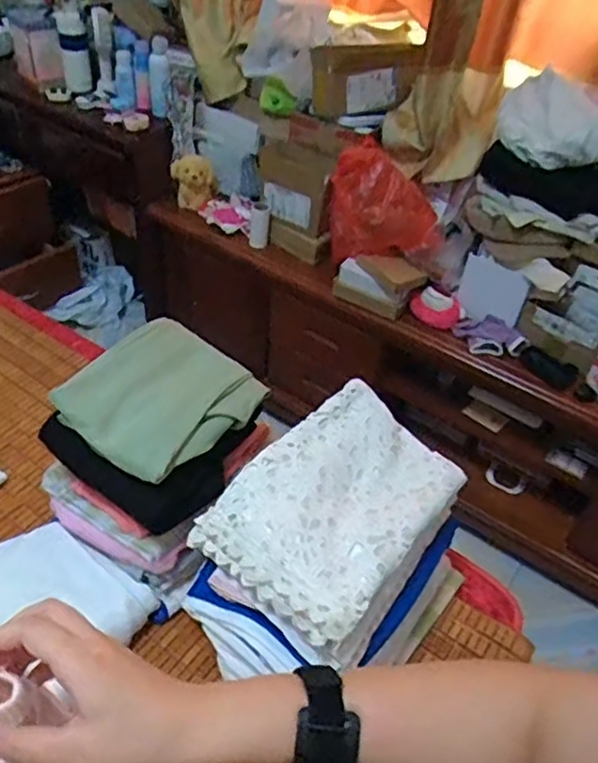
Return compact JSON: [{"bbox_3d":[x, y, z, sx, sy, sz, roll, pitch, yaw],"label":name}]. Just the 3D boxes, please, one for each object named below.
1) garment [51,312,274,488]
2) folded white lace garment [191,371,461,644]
[{"bbox_3d":[-0.174,0.014,0.827,0.187,0.069,0.217,32,49,25],"label":"garment"},{"bbox_3d":[0.053,0.147,0.783,0.222,0.071,0.307,34,49,26],"label":"folded white lace garment"}]

